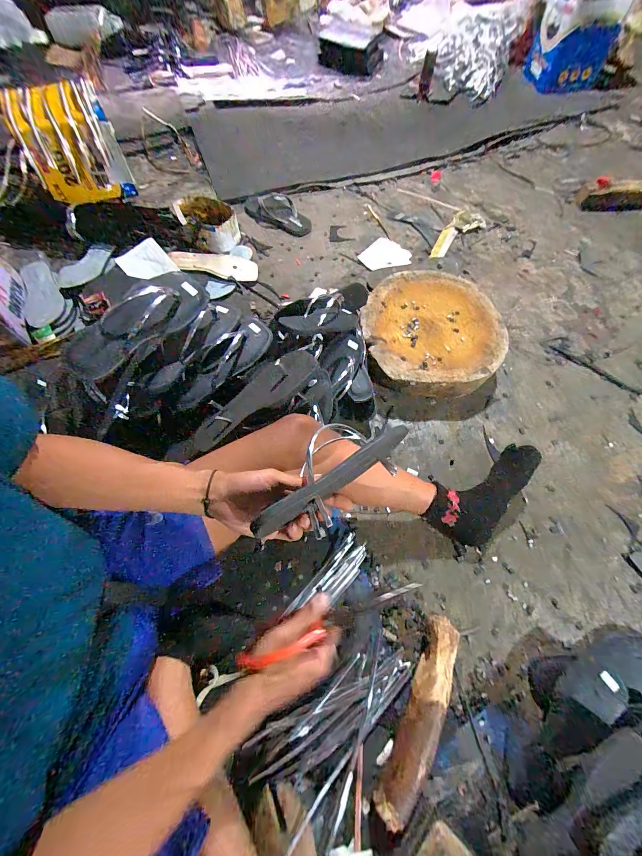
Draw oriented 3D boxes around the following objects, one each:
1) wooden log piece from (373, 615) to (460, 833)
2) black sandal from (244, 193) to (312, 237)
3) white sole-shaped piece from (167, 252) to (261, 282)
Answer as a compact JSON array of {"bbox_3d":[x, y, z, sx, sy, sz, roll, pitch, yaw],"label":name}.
[{"bbox_3d":[0.159,0.443,0.503,0.062,0.064,0.264,24,65,10],"label":"wooden log piece"},{"bbox_3d":[-0.139,-0.739,1.098,0.229,0.054,0.107,23,66,11],"label":"black sandal"},{"bbox_3d":[-0.313,-0.487,0.952,0.241,0.019,0.096,-2,67,-16],"label":"white sole-shaped piece"}]

